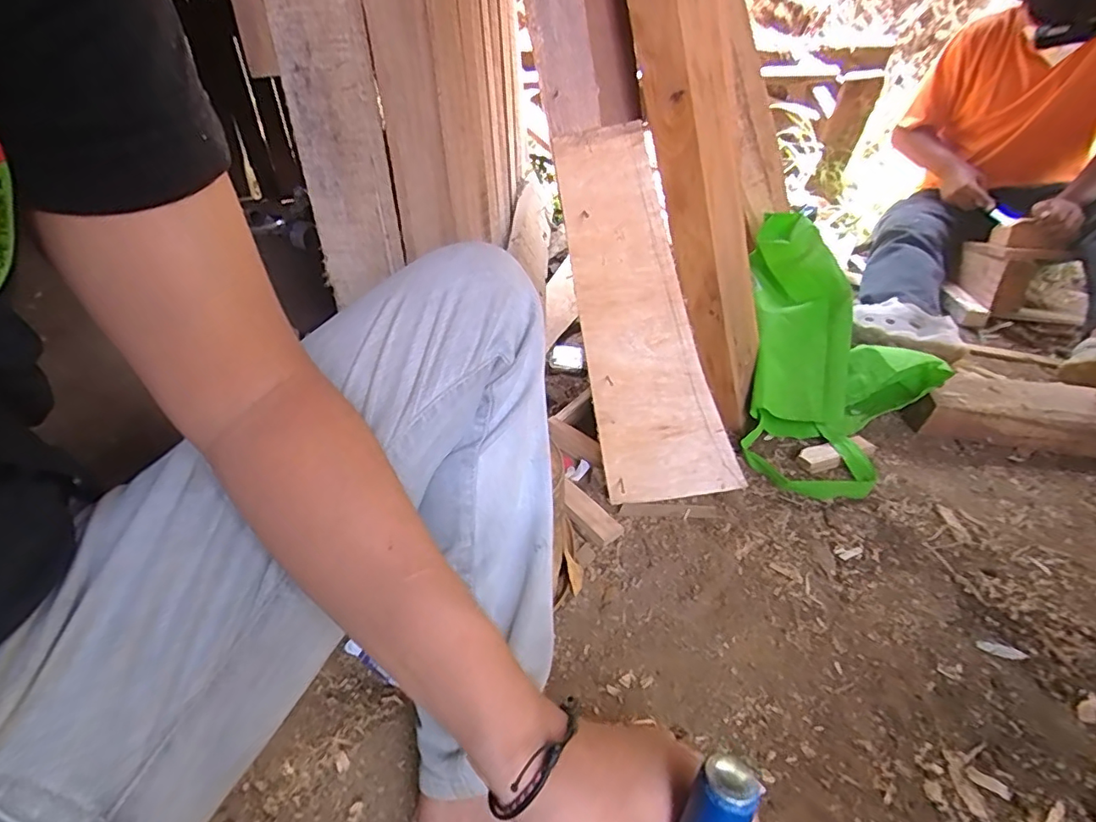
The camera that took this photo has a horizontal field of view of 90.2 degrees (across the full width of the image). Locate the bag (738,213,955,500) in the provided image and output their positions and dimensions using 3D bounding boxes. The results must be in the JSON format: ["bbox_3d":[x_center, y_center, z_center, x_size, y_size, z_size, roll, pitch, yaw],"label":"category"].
[{"bbox_3d":[0.487,-0.102,0.945,0.296,0.116,0.555,4,59,8],"label":"bag"}]

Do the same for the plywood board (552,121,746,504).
[{"bbox_3d":[0.128,-0.092,0.672,0.164,0.465,0.014,-9,23,7],"label":"plywood board"}]

